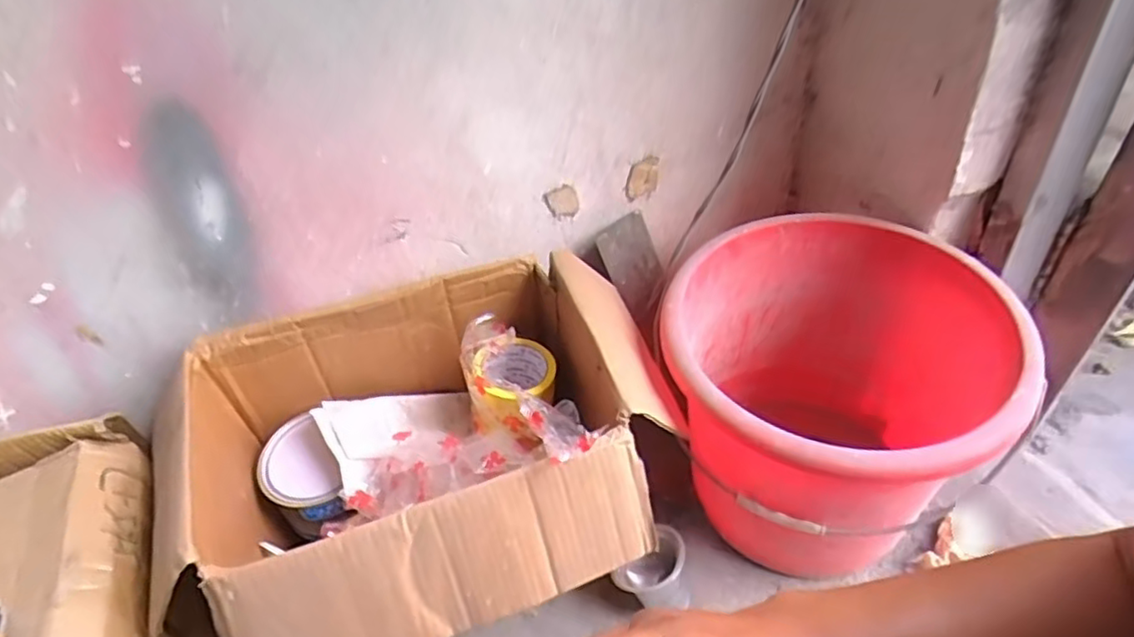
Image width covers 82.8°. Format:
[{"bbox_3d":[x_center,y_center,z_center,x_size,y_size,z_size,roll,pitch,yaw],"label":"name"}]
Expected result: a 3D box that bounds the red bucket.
[{"bbox_3d":[0.309,0.119,0.784,0.348,0.346,0.362,-4,40,3],"label":"red bucket"}]

